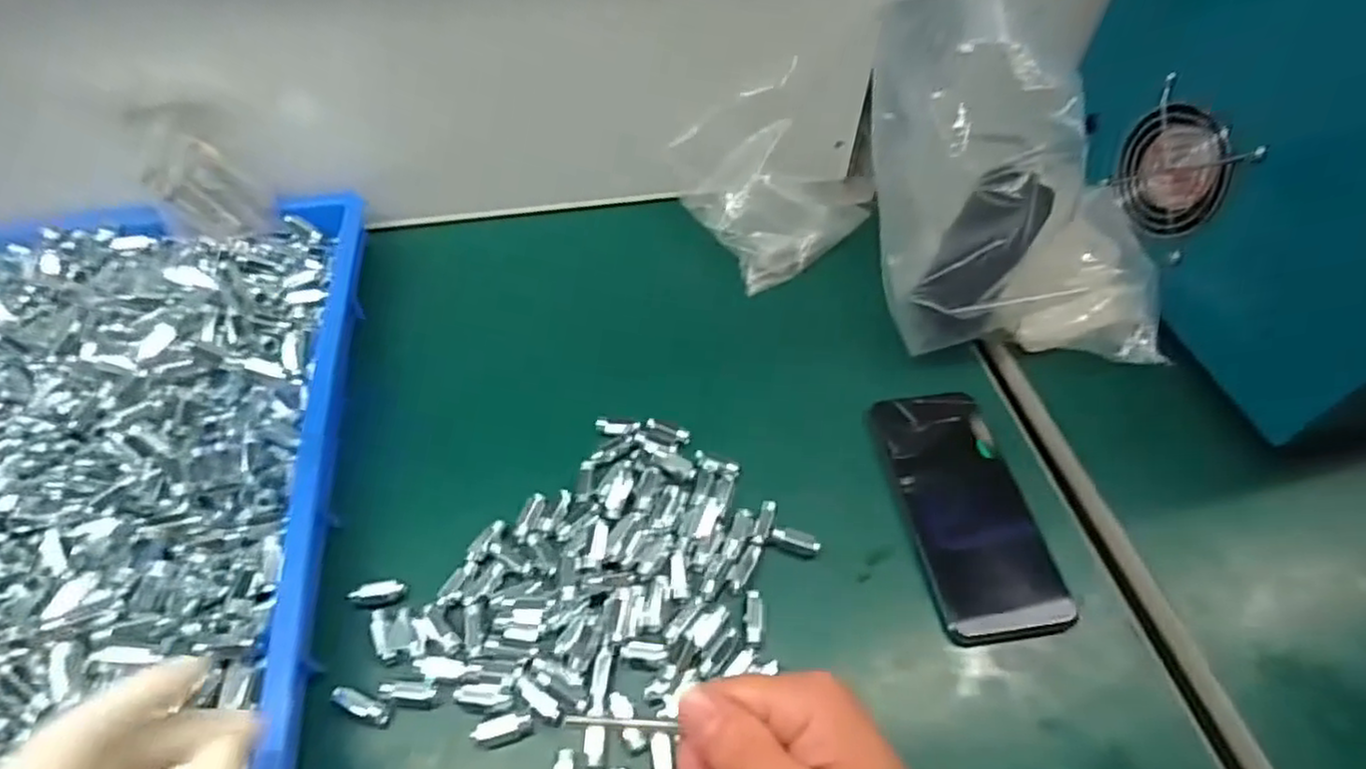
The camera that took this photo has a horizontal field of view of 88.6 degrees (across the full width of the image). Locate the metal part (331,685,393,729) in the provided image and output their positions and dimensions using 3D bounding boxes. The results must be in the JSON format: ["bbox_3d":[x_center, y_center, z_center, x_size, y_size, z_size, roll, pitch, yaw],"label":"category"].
[{"bbox_3d":[-0.155,0.154,0.336,0.031,0.004,0.009,21,56,11],"label":"metal part"}]

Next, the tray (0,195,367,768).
[{"bbox_3d":[-0.336,0.046,0.368,0.286,0.045,0.404,-7,55,-9],"label":"tray"}]

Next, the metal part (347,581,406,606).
[{"bbox_3d":[-0.164,0.112,0.374,0.028,0.005,0.013,0,54,-4],"label":"metal part"}]

